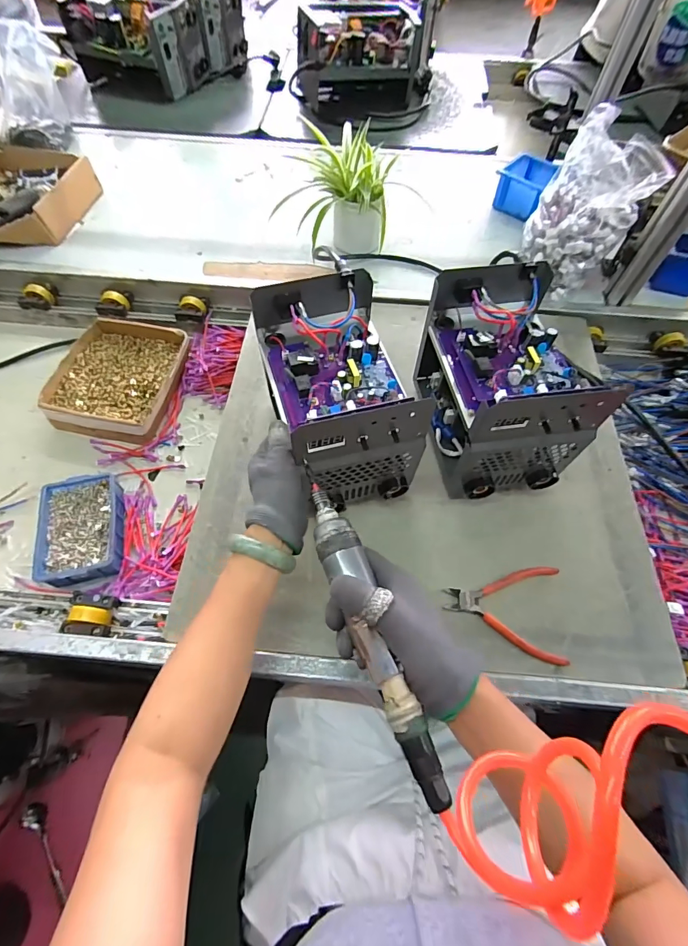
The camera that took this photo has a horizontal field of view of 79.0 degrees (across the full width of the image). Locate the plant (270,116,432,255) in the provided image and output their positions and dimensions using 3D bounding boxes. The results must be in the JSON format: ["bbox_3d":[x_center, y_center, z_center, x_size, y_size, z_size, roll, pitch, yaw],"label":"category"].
[{"bbox_3d":[-0.010,-0.517,0.777,0.179,0.136,0.200,-24,65,-14],"label":"plant"}]

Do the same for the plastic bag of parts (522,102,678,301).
[{"bbox_3d":[0.393,-0.433,0.706,0.133,0.207,0.165,-28,66,-16],"label":"plastic bag of parts"}]

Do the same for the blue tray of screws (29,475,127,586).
[{"bbox_3d":[-0.371,0.081,0.597,0.100,0.050,0.153,-10,62,-7],"label":"blue tray of screws"}]

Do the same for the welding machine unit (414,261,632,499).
[{"bbox_3d":[0.198,-0.112,0.545,0.145,0.183,0.238,-8,62,-6],"label":"welding machine unit"}]

